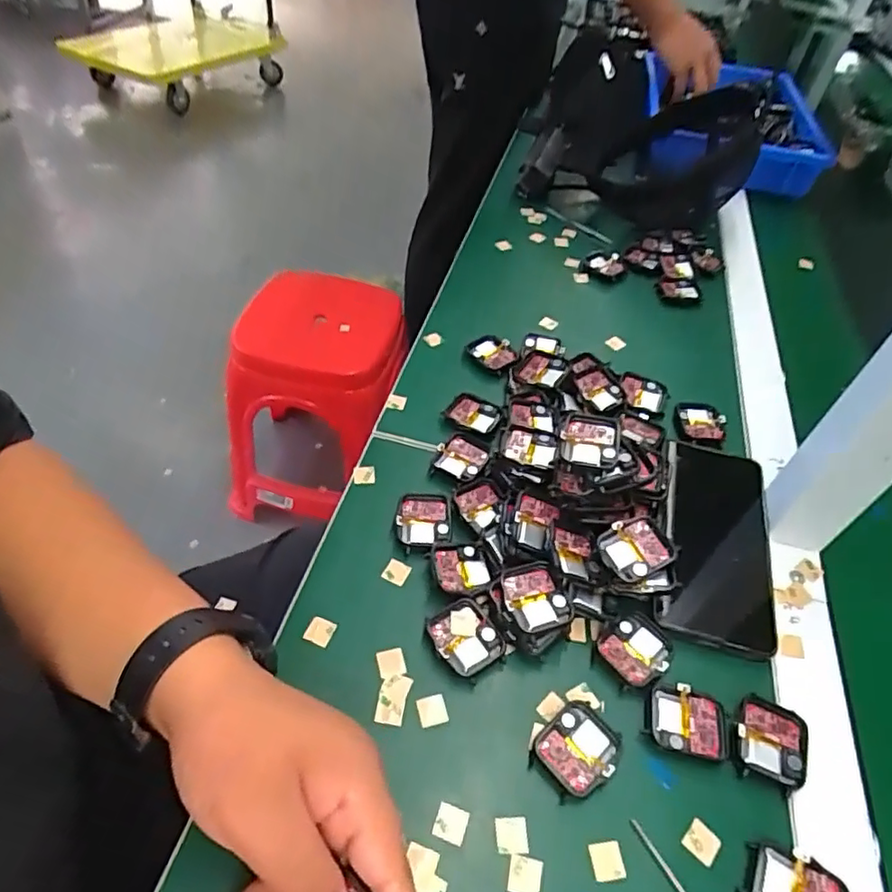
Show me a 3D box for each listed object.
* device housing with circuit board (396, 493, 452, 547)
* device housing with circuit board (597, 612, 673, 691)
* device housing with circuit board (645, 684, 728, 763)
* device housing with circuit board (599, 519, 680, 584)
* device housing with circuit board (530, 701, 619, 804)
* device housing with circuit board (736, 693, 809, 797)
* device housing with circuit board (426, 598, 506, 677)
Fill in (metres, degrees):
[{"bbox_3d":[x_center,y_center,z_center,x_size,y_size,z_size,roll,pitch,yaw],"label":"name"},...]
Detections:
[{"bbox_3d":[-0.015,0.052,0.415,0.037,0.008,0.039,5,48,-2],"label":"device housing with circuit board"},{"bbox_3d":[0.116,0.124,0.364,0.042,0.007,0.039,-25,56,-26],"label":"device housing with circuit board"},{"bbox_3d":[0.137,0.156,0.337,0.043,0.005,0.035,16,48,8],"label":"device housing with circuit board"},{"bbox_3d":[0.122,0.066,0.382,0.042,0.010,0.037,-26,60,-7],"label":"device housing with circuit board"},{"bbox_3d":[0.072,0.165,0.325,0.046,0.010,0.038,-31,58,-30],"label":"device housing with circuit board"},{"bbox_3d":[0.182,0.166,0.334,0.038,0.008,0.045,24,50,14],"label":"device housing with circuit board"},{"bbox_3d":[0.011,0.116,0.363,0.036,0.012,0.042,-23,54,-24],"label":"device housing with circuit board"}]

